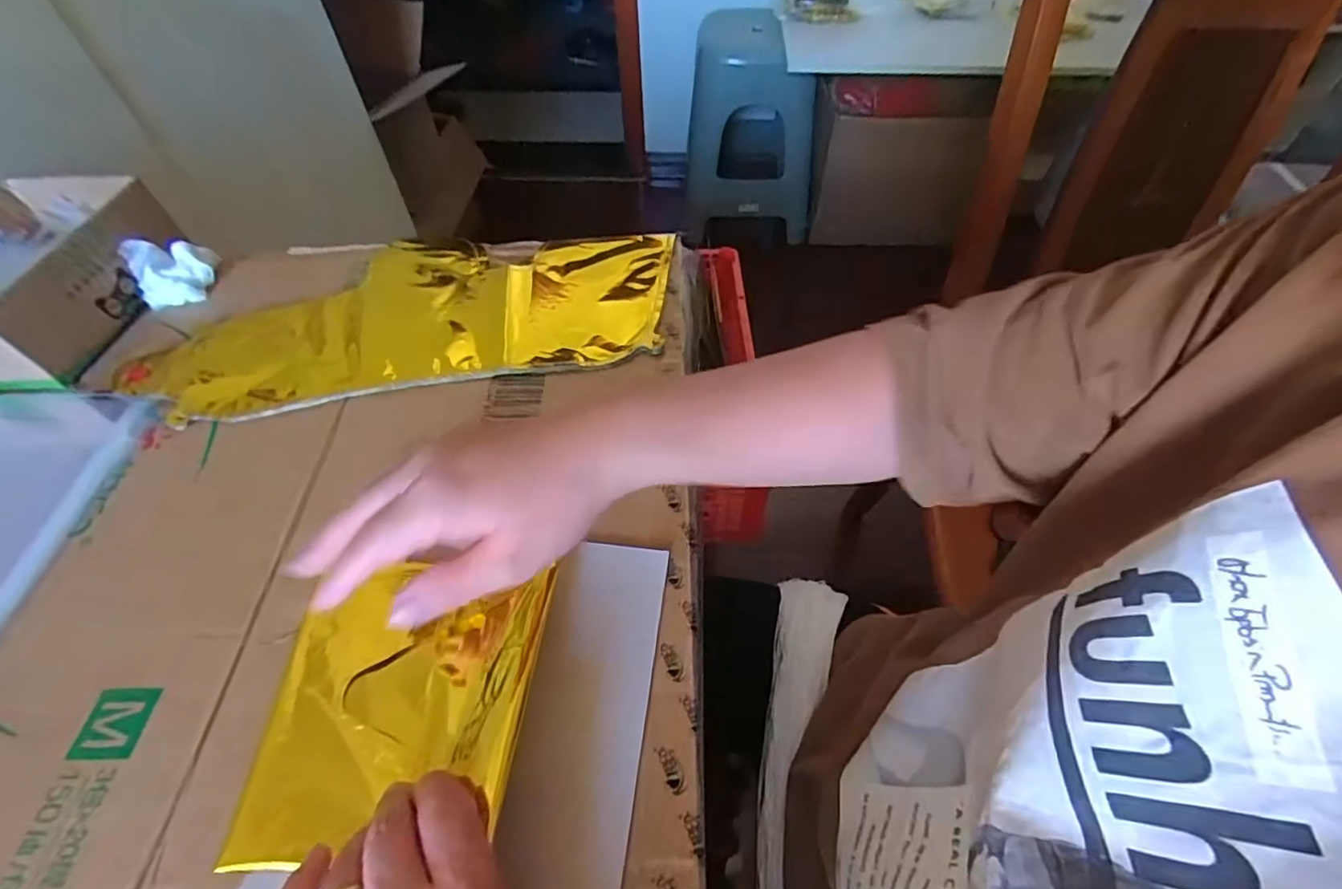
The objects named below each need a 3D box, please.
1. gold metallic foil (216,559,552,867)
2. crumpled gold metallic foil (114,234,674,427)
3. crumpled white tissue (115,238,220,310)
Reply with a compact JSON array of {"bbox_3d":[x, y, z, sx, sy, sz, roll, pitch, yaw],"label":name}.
[{"bbox_3d":[-0.135,0.128,0.289,0.130,0.022,0.133,4,54,5],"label":"gold metallic foil"},{"bbox_3d":[-0.201,-0.114,0.475,0.397,0.011,0.176,-9,54,-4],"label":"crumpled gold metallic foil"},{"bbox_3d":[-0.422,-0.149,0.499,0.055,0.046,0.040,-24,56,-15],"label":"crumpled white tissue"}]

